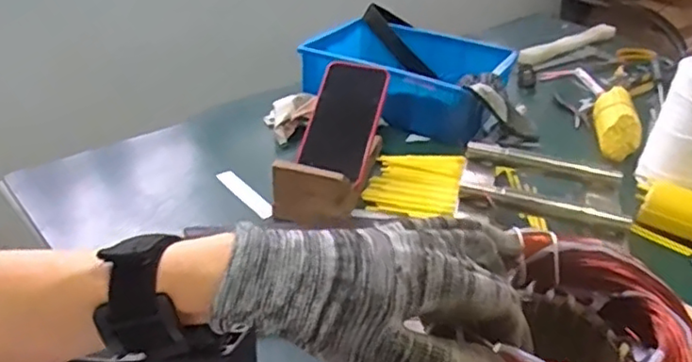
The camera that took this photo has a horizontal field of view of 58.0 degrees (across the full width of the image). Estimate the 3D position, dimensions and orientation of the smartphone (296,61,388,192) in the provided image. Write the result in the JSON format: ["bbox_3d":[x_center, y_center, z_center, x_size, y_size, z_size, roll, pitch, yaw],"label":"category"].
[{"bbox_3d":[-0.002,-0.074,0.743,0.080,0.013,0.151,10,69,13],"label":"smartphone"}]

